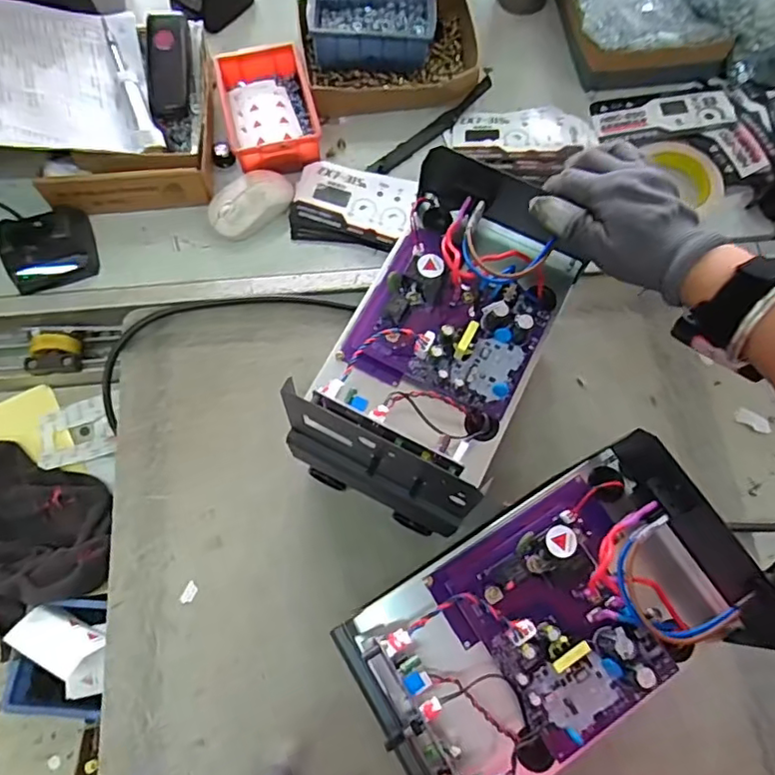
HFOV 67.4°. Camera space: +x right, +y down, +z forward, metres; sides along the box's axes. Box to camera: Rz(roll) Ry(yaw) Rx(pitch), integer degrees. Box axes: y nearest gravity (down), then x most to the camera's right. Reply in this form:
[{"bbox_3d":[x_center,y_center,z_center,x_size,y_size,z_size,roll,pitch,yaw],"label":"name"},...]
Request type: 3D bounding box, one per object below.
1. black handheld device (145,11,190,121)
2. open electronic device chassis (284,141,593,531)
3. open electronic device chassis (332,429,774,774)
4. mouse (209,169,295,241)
[{"bbox_3d":[-0.244,-0.359,0.647,0.047,0.015,0.112,-1,92,-2],"label":"black handheld device"},{"bbox_3d":[0.043,-0.039,0.439,0.147,0.071,0.257,26,72,8],"label":"open electronic device chassis"},{"bbox_3d":[0.108,0.159,0.383,0.237,0.089,0.151,-31,74,-11],"label":"open electronic device chassis"},{"bbox_3d":[-0.150,-0.203,0.640,0.063,0.036,0.097,42,75,12],"label":"mouse"}]

